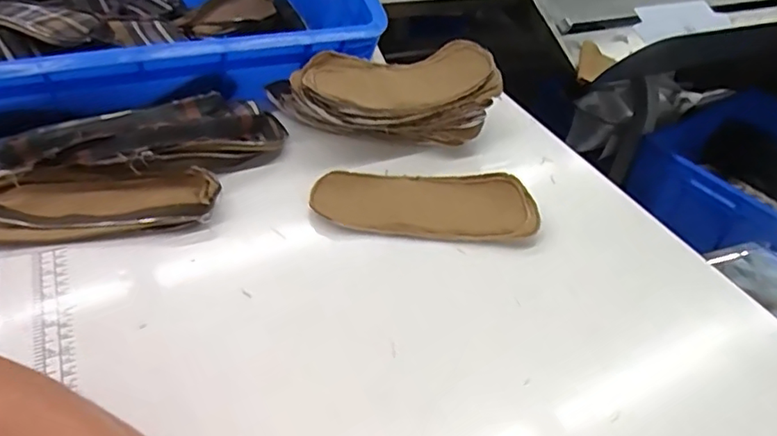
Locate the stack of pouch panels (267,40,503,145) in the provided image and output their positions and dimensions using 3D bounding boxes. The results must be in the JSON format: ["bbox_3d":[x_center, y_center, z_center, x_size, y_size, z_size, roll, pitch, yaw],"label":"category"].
[{"bbox_3d":[-0.005,-0.131,0.584,0.231,0.071,0.128,-2,42,-10],"label":"stack of pouch panels"}]

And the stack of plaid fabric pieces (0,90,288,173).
[{"bbox_3d":[-0.215,-0.075,0.505,0.238,0.049,0.088,-19,48,-27],"label":"stack of plaid fabric pieces"}]

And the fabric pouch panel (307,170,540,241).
[{"bbox_3d":[0.033,-0.016,0.499,0.196,0.015,0.079,3,41,-5],"label":"fabric pouch panel"}]

